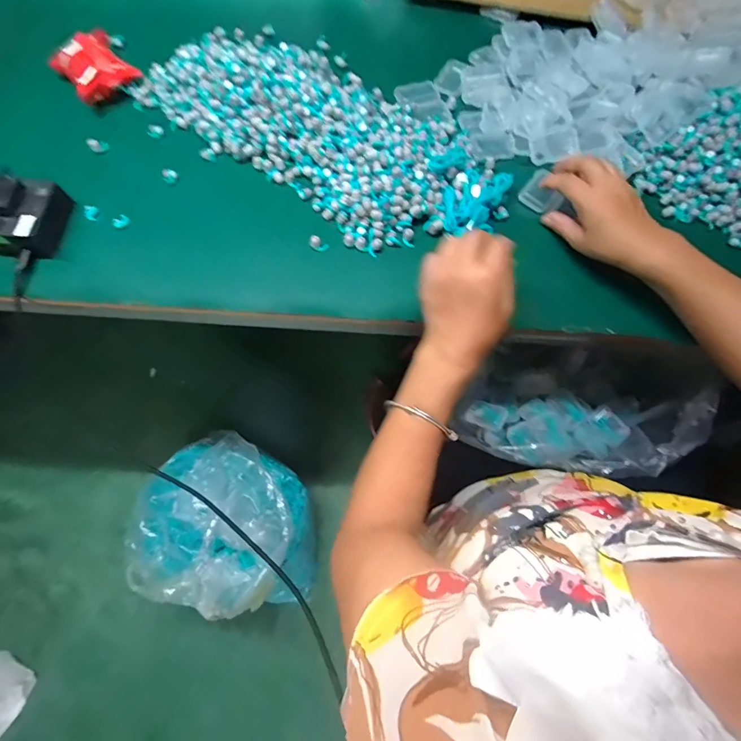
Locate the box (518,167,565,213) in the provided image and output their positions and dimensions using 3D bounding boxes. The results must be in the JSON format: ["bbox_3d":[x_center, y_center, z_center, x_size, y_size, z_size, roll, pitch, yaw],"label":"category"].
[{"bbox_3d":[0.206,-0.212,0.454,0.046,0.012,0.049,41,75,12],"label":"box"}]

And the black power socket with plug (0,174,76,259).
[{"bbox_3d":[-0.377,-0.171,0.415,0.073,0.043,0.082,0,71,-1],"label":"black power socket with plug"}]

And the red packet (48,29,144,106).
[{"bbox_3d":[-0.354,-0.392,0.488,0.079,0.034,0.086,-41,76,-13],"label":"red packet"}]

